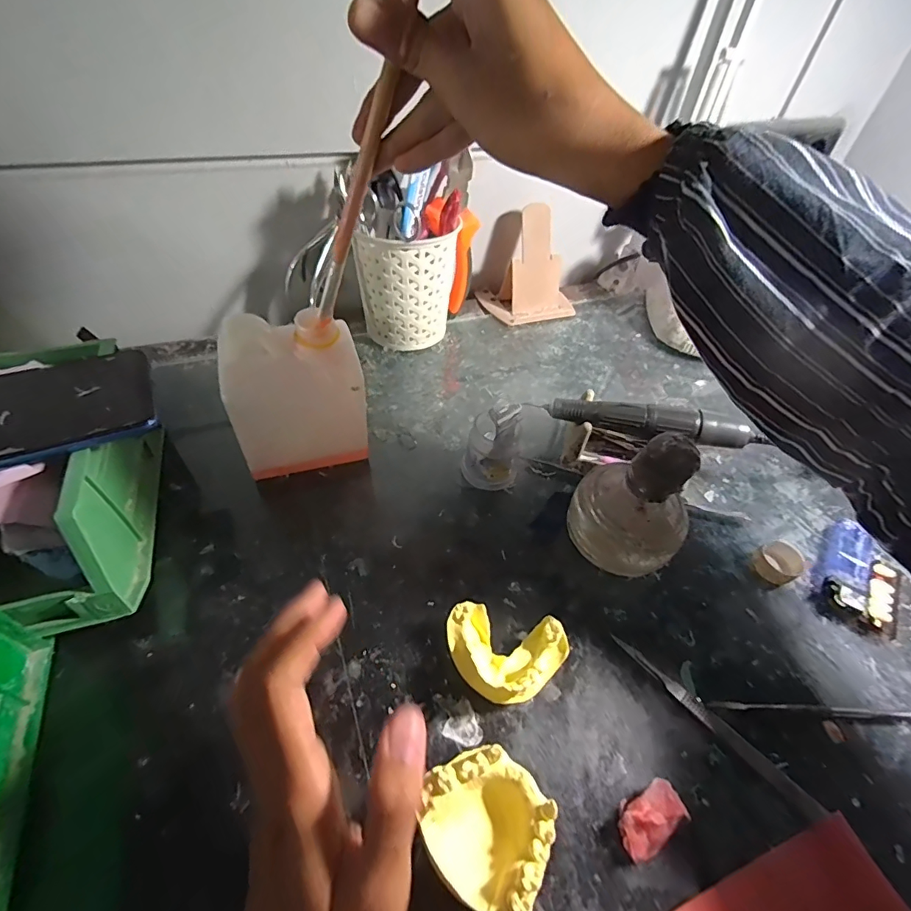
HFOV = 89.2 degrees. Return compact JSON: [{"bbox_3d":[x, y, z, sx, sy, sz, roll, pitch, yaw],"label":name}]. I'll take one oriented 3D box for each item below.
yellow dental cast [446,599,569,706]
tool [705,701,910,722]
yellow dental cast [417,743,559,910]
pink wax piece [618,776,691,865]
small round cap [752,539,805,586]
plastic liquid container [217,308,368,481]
[{"bbox_3d":[0.029,0.117,0.268,0.069,0.027,0.051,10,50,3],"label":"yellow dental cast"},{"bbox_3d":[0.226,0.150,0.271,0.156,0.006,0.006,5,50,-2],"label":"tool"},{"bbox_3d":[0.014,0.172,0.216,0.059,0.035,0.052,36,56,23],"label":"yellow dental cast"},{"bbox_3d":[0.097,0.181,0.229,0.035,0.016,0.022,-19,54,-20],"label":"pink wax piece"},{"bbox_3d":[0.233,0.077,0.334,0.033,0.014,0.027,-19,54,-20],"label":"small round cap"},{"bbox_3d":[-0.107,-0.034,0.323,0.085,0.121,0.050,-8,51,-12],"label":"plastic liquid container"}]

